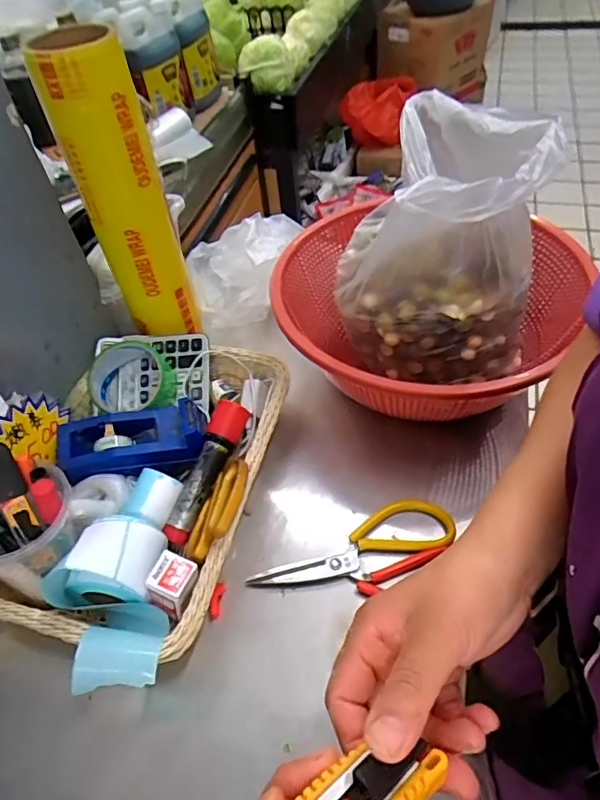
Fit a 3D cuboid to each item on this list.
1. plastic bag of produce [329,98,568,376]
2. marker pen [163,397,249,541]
[{"bbox_3d":[0.136,-0.166,0.548,0.189,0.233,0.235,0,49,6],"label":"plastic bag of produce"},{"bbox_3d":[-0.098,0.072,0.549,0.027,0.036,0.153,15,68,22],"label":"marker pen"}]

